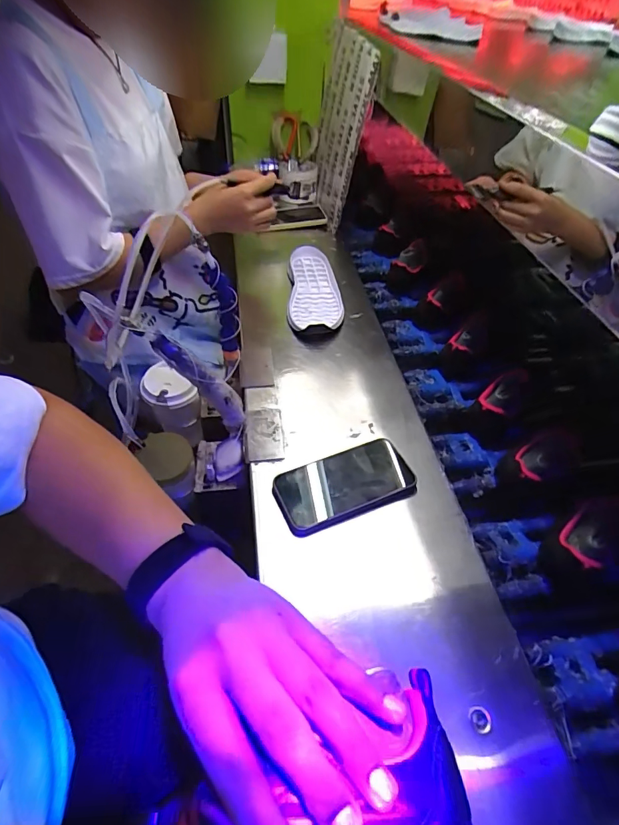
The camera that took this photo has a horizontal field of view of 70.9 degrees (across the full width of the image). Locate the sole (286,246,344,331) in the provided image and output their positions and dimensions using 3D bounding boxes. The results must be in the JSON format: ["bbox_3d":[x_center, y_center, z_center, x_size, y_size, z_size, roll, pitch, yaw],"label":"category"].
[{"bbox_3d":[0.010,-0.236,0.815,0.094,0.028,0.263,-3,46,2],"label":"sole"}]

